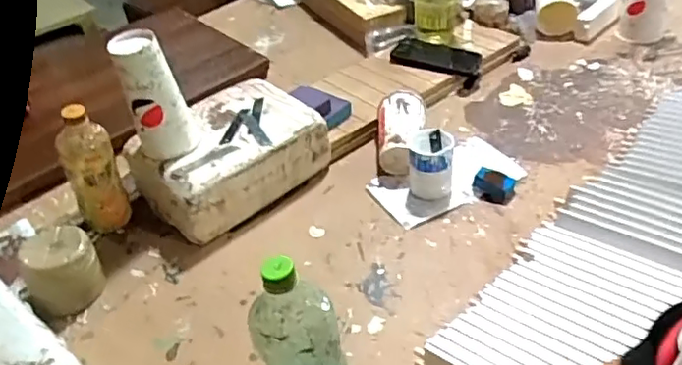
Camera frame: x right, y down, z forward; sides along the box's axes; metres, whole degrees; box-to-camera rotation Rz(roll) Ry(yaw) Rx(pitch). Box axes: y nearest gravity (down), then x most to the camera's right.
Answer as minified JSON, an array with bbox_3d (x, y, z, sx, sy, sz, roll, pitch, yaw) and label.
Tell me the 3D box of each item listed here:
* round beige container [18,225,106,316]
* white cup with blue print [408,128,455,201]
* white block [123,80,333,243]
[{"bbox_3d":[-0.367,0.118,0.793,0.083,0.087,0.084,1,37,11],"label":"round beige container"},{"bbox_3d":[0.136,-0.030,0.904,0.064,0.081,0.082,-2,37,7],"label":"white cup with blue print"},{"bbox_3d":[-0.174,-0.041,0.945,0.193,0.108,0.270,27,48,37],"label":"white block"}]

